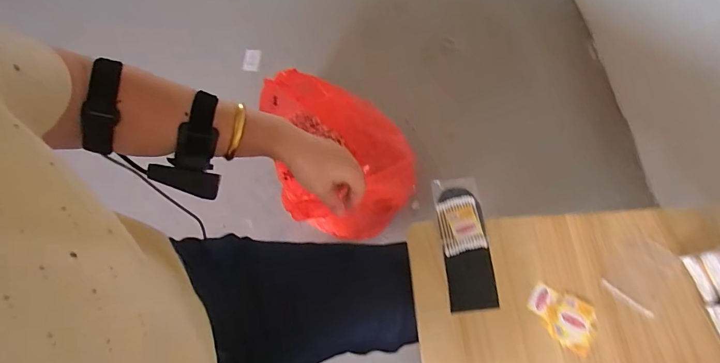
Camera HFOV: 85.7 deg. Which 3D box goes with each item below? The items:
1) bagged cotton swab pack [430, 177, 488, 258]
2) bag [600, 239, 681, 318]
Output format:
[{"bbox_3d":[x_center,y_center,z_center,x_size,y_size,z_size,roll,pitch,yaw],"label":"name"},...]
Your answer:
[{"bbox_3d":[0.140,0.046,0.541,0.063,0.006,0.105,-6,66,-3],"label":"bagged cotton swab pack"},{"bbox_3d":[0.370,0.120,0.510,0.067,0.004,0.099,39,72,16],"label":"bag"}]

